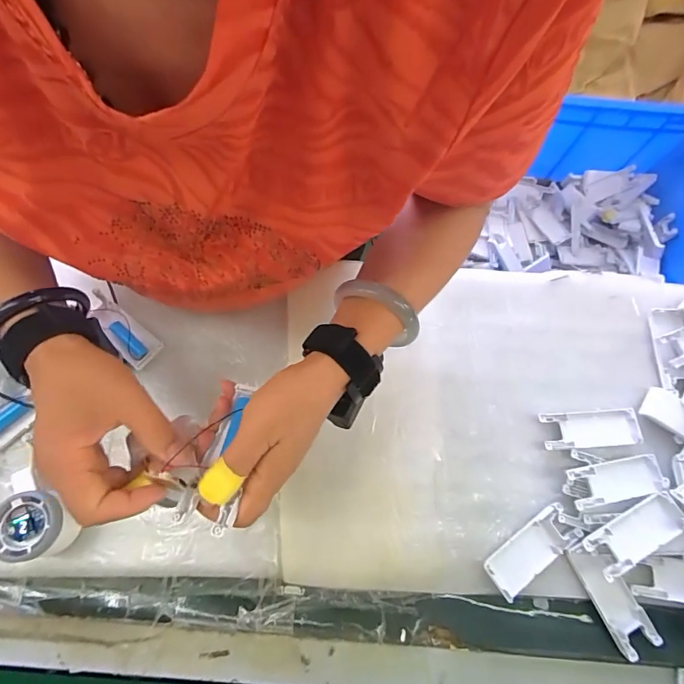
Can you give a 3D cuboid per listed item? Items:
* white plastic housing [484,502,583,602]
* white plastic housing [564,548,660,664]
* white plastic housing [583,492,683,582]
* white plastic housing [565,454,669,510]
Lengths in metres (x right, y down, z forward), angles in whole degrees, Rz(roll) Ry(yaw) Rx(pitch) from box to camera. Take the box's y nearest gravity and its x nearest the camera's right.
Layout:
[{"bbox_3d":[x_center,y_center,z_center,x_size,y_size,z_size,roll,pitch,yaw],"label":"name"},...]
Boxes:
[{"bbox_3d":[0.195,0.212,0.416,0.103,0.013,0.038,-34,78,-10],"label":"white plastic housing"},{"bbox_3d":[0.271,0.254,0.406,0.041,0.012,0.103,-23,76,-8],"label":"white plastic housing"},{"bbox_3d":[0.295,0.192,0.413,0.105,0.022,0.040,-27,77,-8],"label":"white plastic housing"},{"bbox_3d":[0.292,0.147,0.431,0.104,0.014,0.040,-9,75,-4],"label":"white plastic housing"}]

